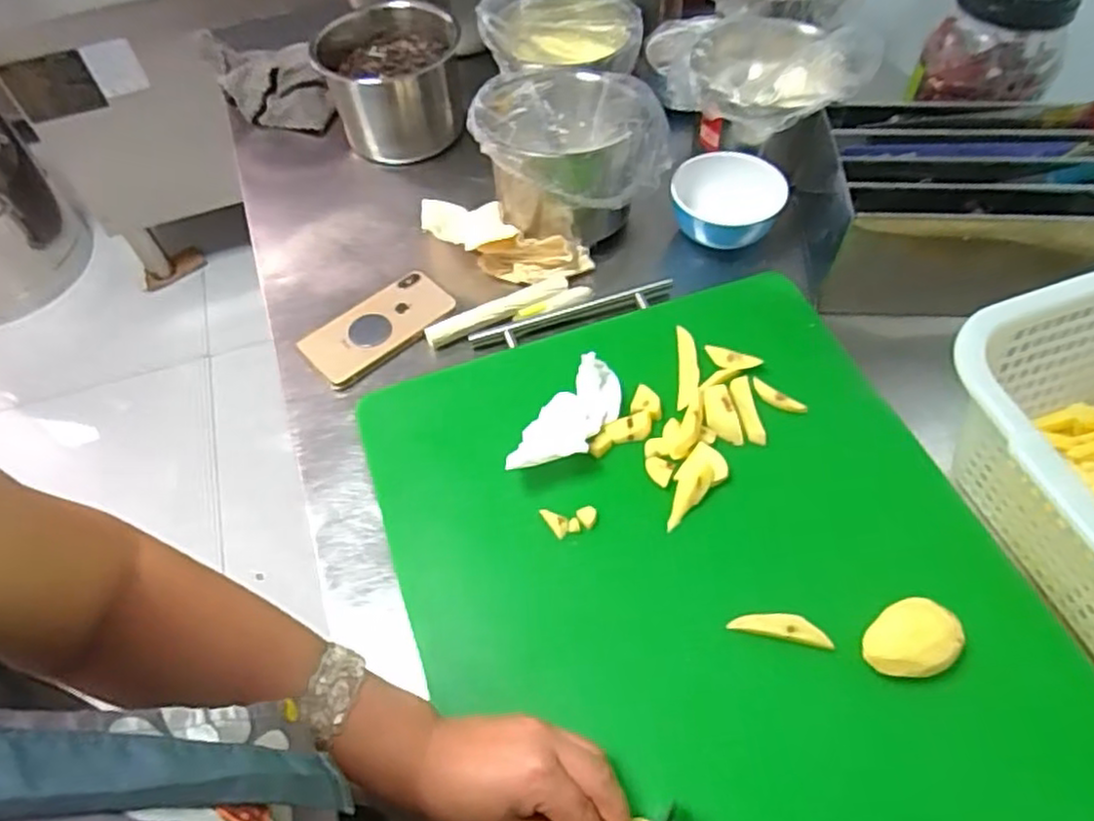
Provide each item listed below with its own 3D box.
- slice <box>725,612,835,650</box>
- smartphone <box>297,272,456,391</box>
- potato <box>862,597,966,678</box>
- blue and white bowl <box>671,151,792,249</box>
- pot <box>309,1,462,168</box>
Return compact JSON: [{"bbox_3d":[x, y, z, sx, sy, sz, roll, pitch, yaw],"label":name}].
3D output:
[{"bbox_3d":[0.157,0.146,0.480,0.066,0.007,0.017,10,57,10],"label":"slice"},{"bbox_3d":[-0.158,-0.080,0.670,0.141,0.009,0.078,-37,62,-20],"label":"smartphone"},{"bbox_3d":[0.236,0.152,0.461,0.060,0.036,0.044,-30,60,-16],"label":"potato"},{"bbox_3d":[0.176,-0.208,0.699,0.103,0.047,0.099,-1,56,2],"label":"blue and white bowl"},{"bbox_3d":[-0.178,-0.365,0.832,0.153,0.138,0.153,5,56,6],"label":"pot"}]

